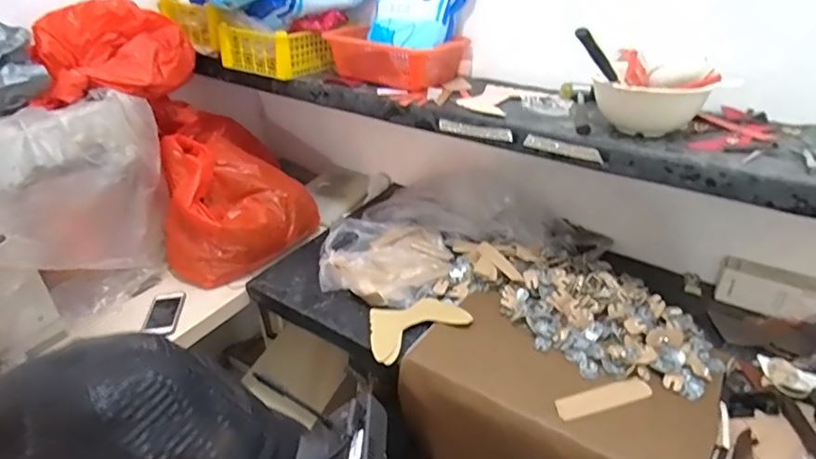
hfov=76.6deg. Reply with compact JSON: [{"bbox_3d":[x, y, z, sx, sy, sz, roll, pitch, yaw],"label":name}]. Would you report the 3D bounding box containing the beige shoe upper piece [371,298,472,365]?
[{"bbox_3d":[0.006,0.186,1.054,0.206,0.013,0.134,-19,36,-26],"label":"beige shoe upper piece"}]

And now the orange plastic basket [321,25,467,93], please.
[{"bbox_3d":[-0.037,-0.415,1.244,0.321,0.099,0.186,17,36,26],"label":"orange plastic basket"}]

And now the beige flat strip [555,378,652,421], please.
[{"bbox_3d":[0.331,0.287,0.883,0.176,0.011,0.045,-9,29,-15],"label":"beige flat strip"}]

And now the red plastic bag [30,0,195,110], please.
[{"bbox_3d":[-0.662,-0.405,1.171,0.142,0.186,0.362,27,41,36],"label":"red plastic bag"}]

